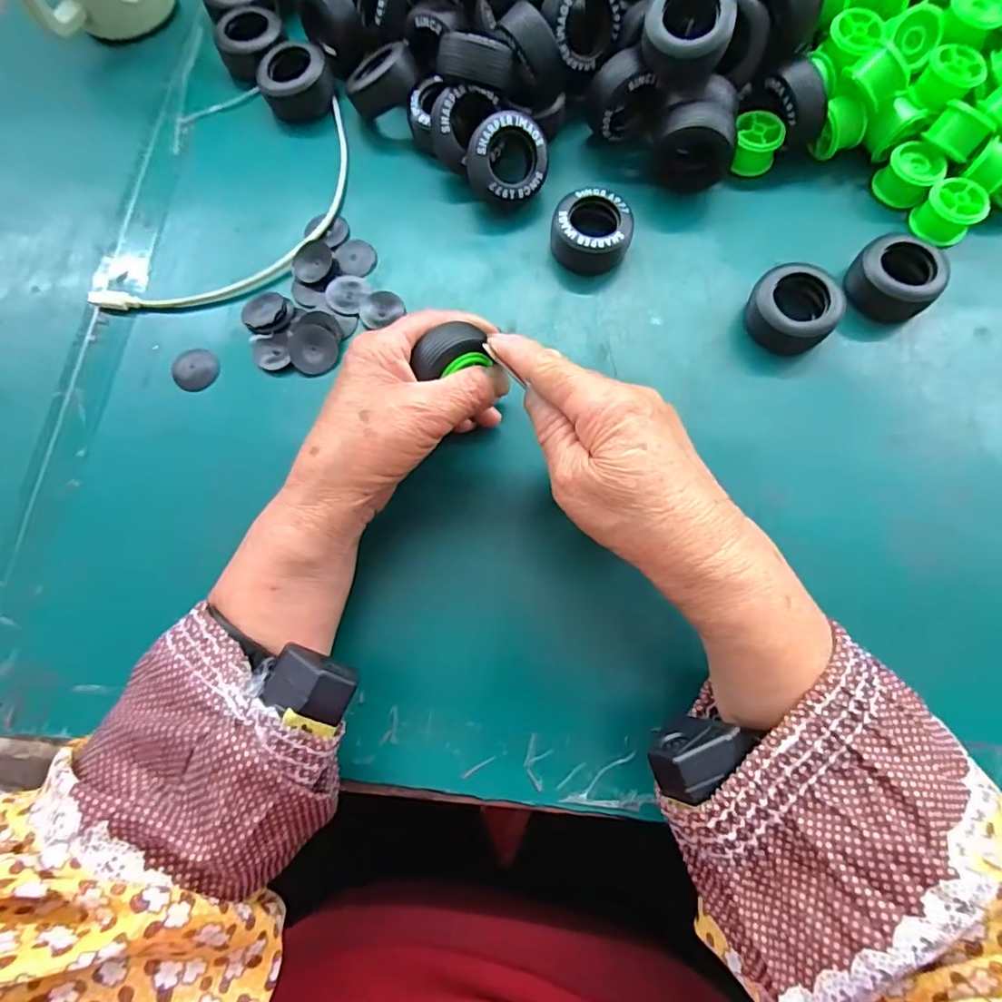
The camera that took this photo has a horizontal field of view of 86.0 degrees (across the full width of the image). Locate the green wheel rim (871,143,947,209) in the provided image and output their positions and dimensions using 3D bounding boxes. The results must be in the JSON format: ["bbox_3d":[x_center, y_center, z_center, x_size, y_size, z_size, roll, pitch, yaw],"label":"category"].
[{"bbox_3d":[0.260,-0.207,0.345,0.033,0.027,0.026,36,77,11],"label":"green wheel rim"}]

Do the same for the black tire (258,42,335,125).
[{"bbox_3d":[-0.140,-0.291,0.375,0.040,0.033,0.044,0,73,1],"label":"black tire"}]

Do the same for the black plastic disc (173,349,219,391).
[{"bbox_3d":[-0.186,-0.080,0.325,0.028,0.005,0.026,0,73,1],"label":"black plastic disc"}]

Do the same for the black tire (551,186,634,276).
[{"bbox_3d":[0.056,-0.165,0.333,0.048,0.025,0.046,8,73,4],"label":"black tire"}]

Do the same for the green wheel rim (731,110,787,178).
[{"bbox_3d":[0.166,-0.232,0.353,0.030,0.027,0.031,18,74,6],"label":"green wheel rim"}]

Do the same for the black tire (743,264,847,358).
[{"bbox_3d":[0.171,-0.112,0.315,0.048,0.029,0.040,43,78,13],"label":"black tire"}]

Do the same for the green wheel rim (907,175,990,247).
[{"bbox_3d":[0.280,-0.180,0.337,0.027,0.029,0.033,-40,76,-10],"label":"green wheel rim"}]

